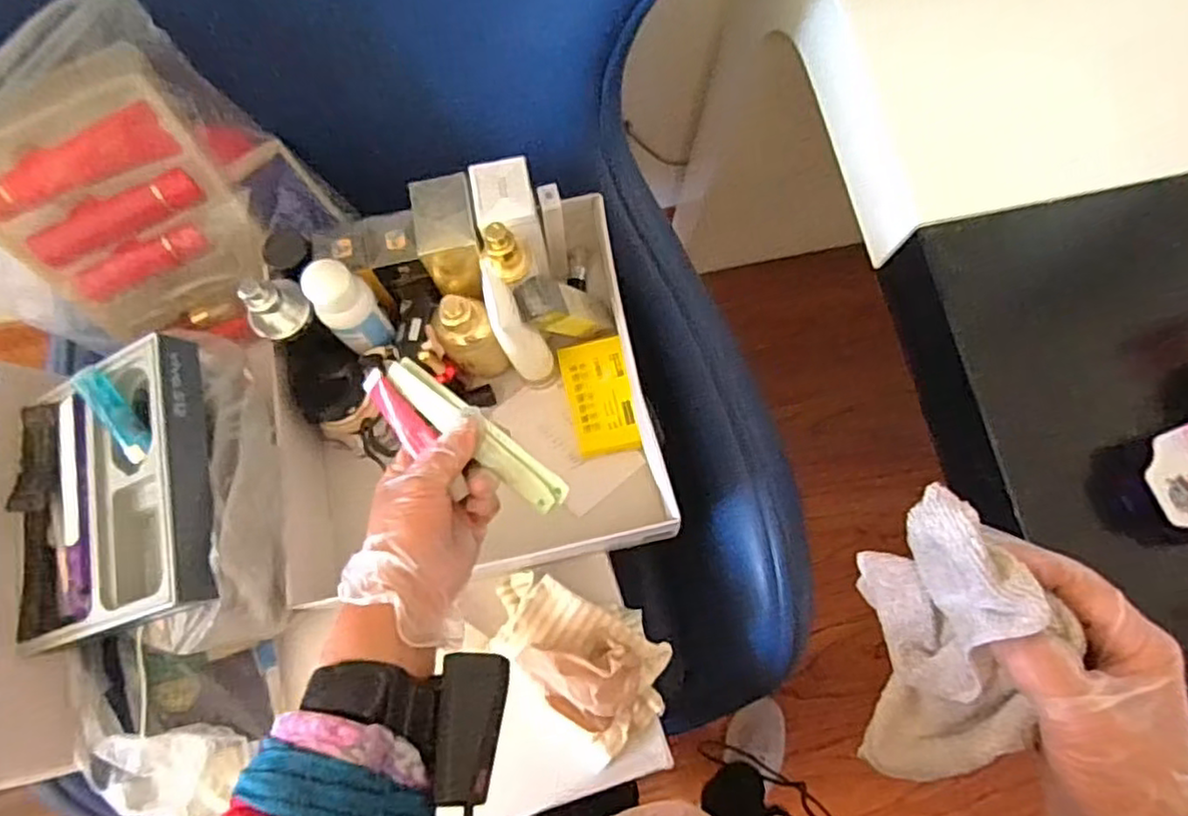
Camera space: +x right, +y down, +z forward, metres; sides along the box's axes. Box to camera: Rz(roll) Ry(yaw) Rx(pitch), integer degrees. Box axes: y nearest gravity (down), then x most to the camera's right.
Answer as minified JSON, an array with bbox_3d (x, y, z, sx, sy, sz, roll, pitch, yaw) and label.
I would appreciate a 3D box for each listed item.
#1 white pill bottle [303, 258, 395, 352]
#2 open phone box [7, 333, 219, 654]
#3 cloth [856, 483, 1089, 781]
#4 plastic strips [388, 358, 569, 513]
[{"bbox_3d":[-0.190,-0.078,0.545,0.041,0.092,0.040,-24,79,-6],"label":"white pill bottle"},{"bbox_3d":[-0.339,0.059,0.492,0.179,0.034,0.186,-18,75,20],"label":"open phone box"},{"bbox_3d":[0.163,0.106,0.318,0.043,0.109,0.125,-2,77,-1],"label":"cloth"},{"bbox_3d":[-0.072,0.016,0.426,0.130,0.012,0.025,40,79,4],"label":"plastic strips"}]

